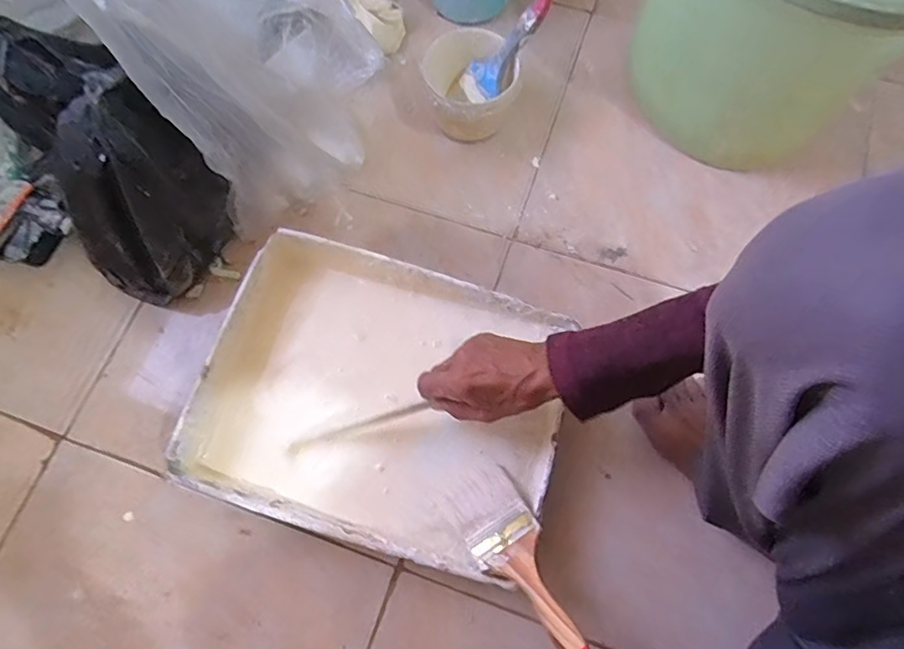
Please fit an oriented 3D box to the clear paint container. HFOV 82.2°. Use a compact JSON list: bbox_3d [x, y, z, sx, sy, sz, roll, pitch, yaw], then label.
[{"bbox_3d":[0.023,-0.293,0.652,0.114,0.085,0.122,6,71,3],"label":"clear paint container"}]

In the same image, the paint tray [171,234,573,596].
[{"bbox_3d":[-0.067,0.076,0.544,0.347,0.080,0.272,16,72,6],"label":"paint tray"}]

